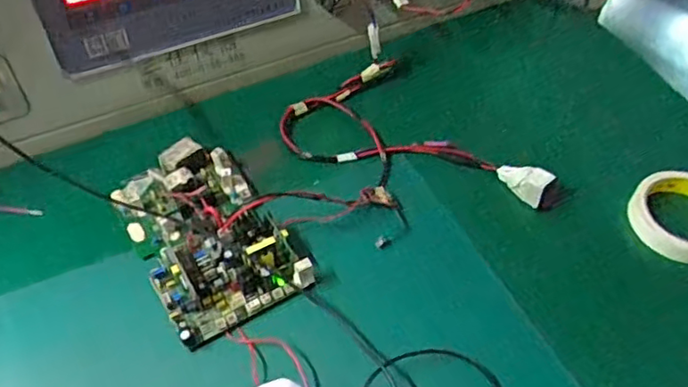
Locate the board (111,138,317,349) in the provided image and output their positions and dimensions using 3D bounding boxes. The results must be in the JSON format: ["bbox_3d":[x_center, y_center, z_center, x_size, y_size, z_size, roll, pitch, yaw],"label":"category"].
[{"bbox_3d":[-0.126,0.032,0.547,0.121,0.038,0.190,-26,56,-19],"label":"board"}]

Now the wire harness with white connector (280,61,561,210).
[{"bbox_3d":[0.062,-0.040,0.607,0.154,0.028,0.266,-34,59,-24],"label":"wire harness with white connector"}]

